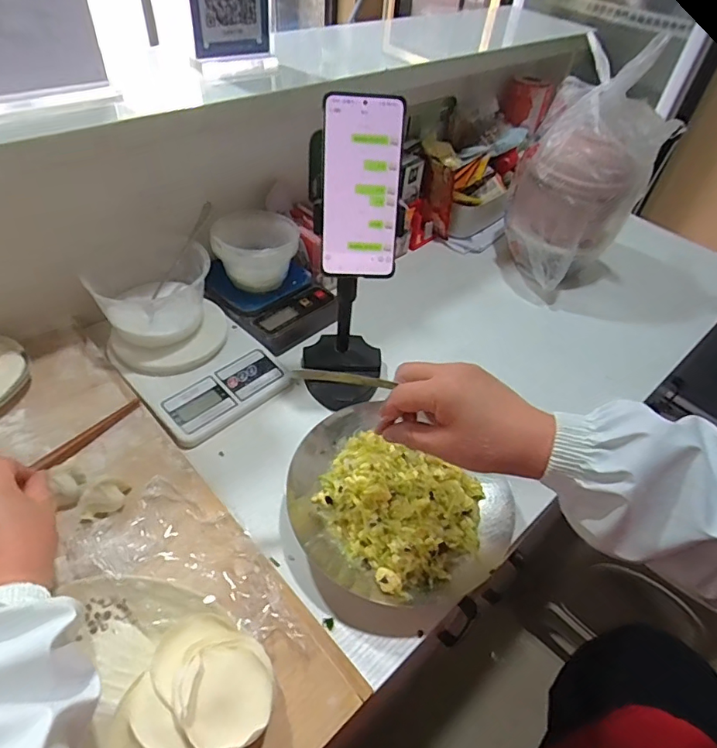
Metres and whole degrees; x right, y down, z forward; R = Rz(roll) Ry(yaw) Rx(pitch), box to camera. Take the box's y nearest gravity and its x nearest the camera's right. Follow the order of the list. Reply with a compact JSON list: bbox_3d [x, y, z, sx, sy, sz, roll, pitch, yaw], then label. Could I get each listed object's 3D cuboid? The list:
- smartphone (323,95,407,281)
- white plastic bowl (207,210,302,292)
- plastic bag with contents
[{"bbox_3d":[0.004,-0.174,0.466,0.077,0.161,0.005,0,20,-3],"label":"smartphone"},{"bbox_3d":[-0.146,-0.173,0.713,0.115,0.087,0.098,-1,46,-8],"label":"white plastic bowl"},{"bbox_3d":[0.345,-0.297,0.781,0.183,0.316,0.206,21,47,13],"label":"plastic bag with contents"}]

